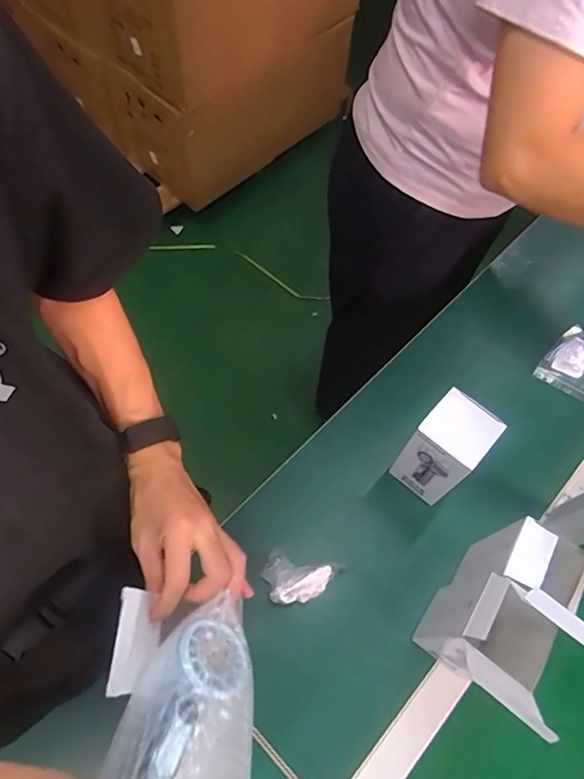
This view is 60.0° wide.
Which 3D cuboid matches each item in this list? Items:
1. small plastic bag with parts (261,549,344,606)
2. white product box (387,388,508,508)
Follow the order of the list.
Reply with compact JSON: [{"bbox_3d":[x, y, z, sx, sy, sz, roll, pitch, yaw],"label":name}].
[{"bbox_3d":[0.009,0.231,0.611,0.090,0.036,0.058,12,64,2],"label":"small plastic bag with parts"},{"bbox_3d":[0.183,0.074,0.623,0.074,0.159,0.069,37,68,13],"label":"white product box"}]

